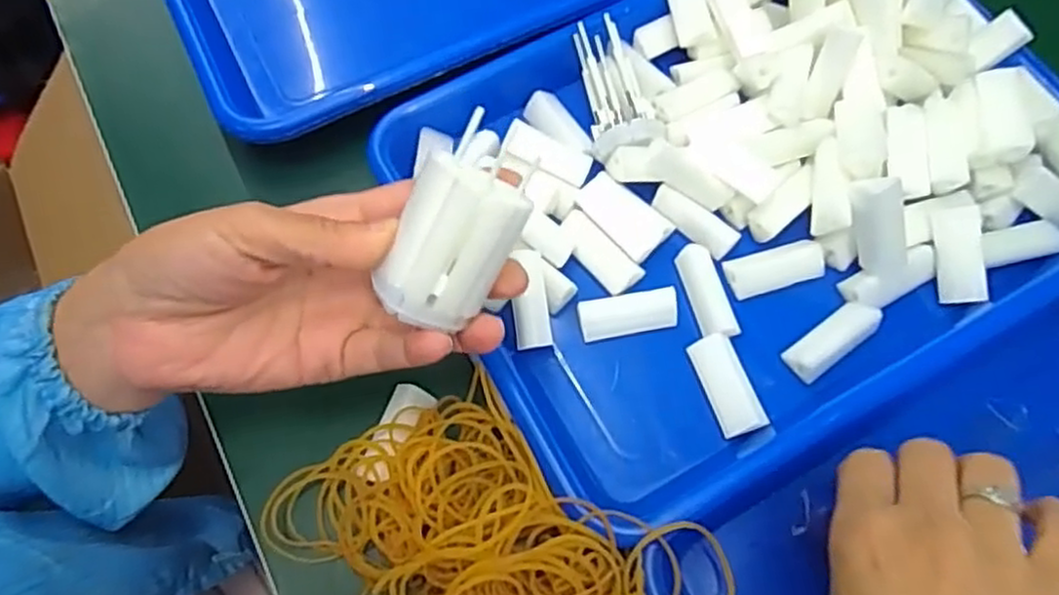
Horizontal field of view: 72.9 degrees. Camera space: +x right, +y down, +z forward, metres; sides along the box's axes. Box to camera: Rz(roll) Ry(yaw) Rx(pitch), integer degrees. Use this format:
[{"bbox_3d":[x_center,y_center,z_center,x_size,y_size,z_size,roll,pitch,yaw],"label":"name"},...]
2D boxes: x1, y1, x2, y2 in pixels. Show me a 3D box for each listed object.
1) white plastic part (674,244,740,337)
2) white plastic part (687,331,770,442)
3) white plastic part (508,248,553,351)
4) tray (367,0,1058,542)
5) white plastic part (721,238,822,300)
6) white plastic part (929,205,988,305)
[{"bbox_3d":[0.084,-0.003,0.343,0.017,0.010,0.047,-12,67,-5],"label":"white plastic part"},{"bbox_3d":[0.089,0.040,0.326,0.019,0.010,0.046,-17,67,-7],"label":"white plastic part"},{"bbox_3d":[0.001,0.001,0.334,0.016,0.012,0.045,-4,87,1],"label":"white plastic part"},{"bbox_3d":[0.110,-0.065,0.356,0.316,0.052,0.247,-27,69,-11],"label":"tray"},{"bbox_3d":[0.120,-0.015,0.352,0.047,0.009,0.020,-15,67,-6],"label":"white plastic part"},{"bbox_3d":[0.207,-0.021,0.347,0.018,0.010,0.046,-4,87,1],"label":"white plastic part"}]

